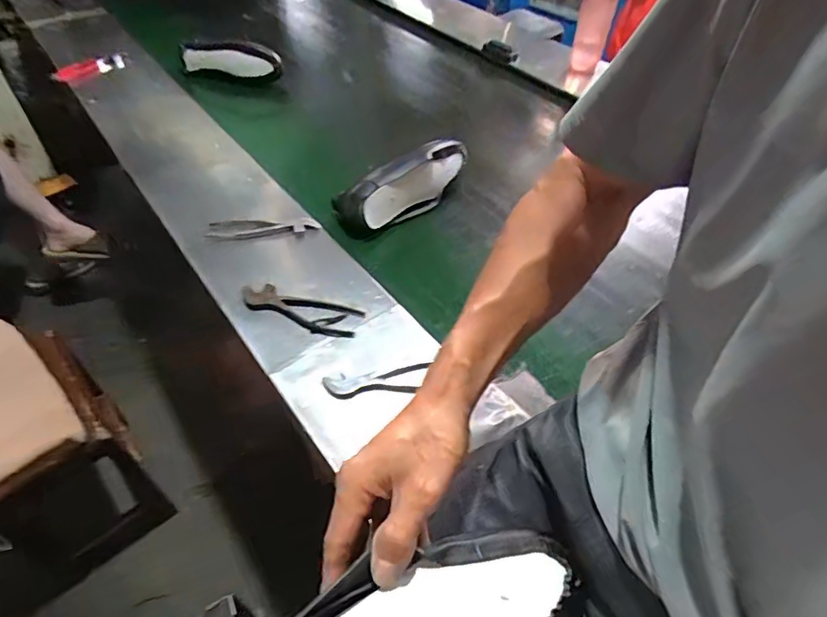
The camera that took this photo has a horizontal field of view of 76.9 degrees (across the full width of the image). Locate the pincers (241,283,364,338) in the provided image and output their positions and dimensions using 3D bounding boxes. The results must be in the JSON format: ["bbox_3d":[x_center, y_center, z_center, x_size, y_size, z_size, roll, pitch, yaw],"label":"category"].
[{"bbox_3d":[-0.177,0.000,0.790,0.195,0.018,0.058,15,49,13],"label":"pincers"}]

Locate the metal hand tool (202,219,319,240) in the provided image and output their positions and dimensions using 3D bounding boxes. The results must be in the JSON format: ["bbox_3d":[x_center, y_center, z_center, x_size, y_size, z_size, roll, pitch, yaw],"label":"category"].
[{"bbox_3d":[-0.266,-0.144,0.921,0.191,0.010,0.045,-6,48,-5],"label":"metal hand tool"}]

